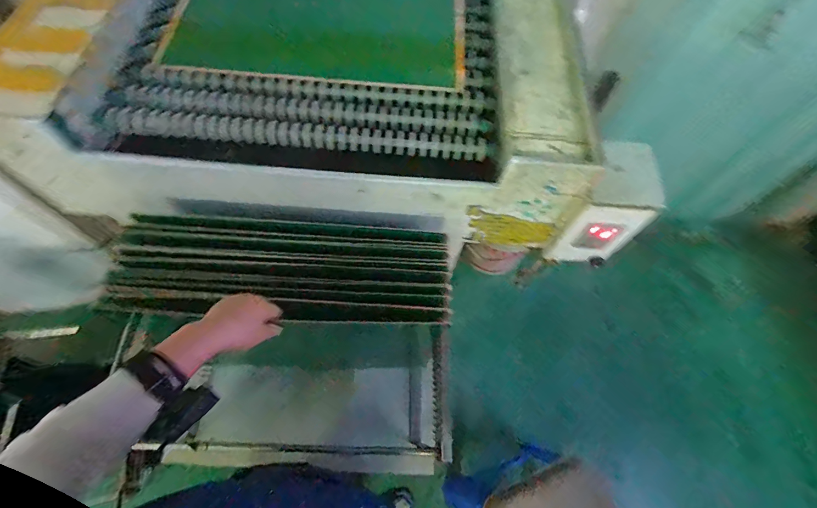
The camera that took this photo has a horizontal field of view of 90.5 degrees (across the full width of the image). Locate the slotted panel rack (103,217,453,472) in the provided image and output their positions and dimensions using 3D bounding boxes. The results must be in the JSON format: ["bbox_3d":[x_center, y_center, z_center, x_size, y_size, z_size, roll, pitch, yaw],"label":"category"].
[{"bbox_3d":[-0.208,0.207,0.819,0.527,0.458,0.377,2,63,-1],"label":"slotted panel rack"}]

